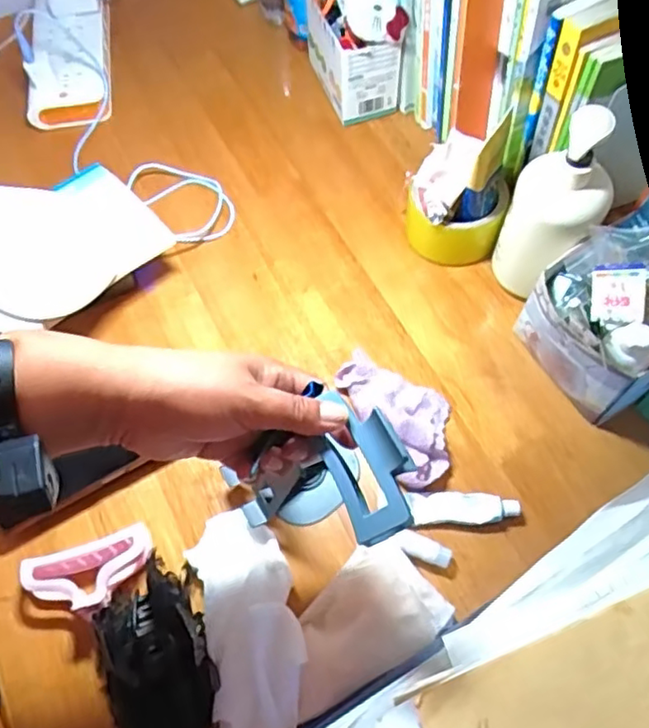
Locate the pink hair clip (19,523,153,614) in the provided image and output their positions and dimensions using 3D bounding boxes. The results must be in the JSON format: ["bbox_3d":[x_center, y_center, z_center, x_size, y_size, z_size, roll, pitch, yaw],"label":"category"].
[{"bbox_3d":[-0.176,0.162,0.478,0.093,0.029,0.048,-19,64,-7],"label":"pink hair clip"}]

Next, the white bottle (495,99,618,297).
[{"bbox_3d":[0.182,-0.114,0.512,0.068,0.189,0.054,24,66,14],"label":"white bottle"}]

